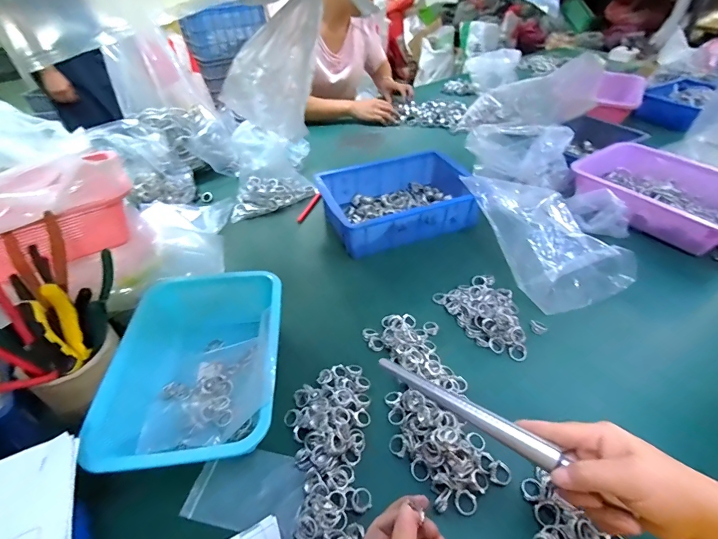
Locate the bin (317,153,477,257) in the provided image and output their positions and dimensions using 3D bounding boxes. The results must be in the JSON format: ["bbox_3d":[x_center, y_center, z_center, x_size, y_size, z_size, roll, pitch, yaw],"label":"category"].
[{"bbox_3d":[0.082,-0.142,0.741,0.302,0.079,0.216,-12,43,-11],"label":"bin"}]

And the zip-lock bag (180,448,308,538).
[{"bbox_3d":[-0.119,0.240,0.398,0.123,0.008,0.080,8,43,11],"label":"zip-lock bag"}]

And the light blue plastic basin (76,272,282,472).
[{"bbox_3d":[-0.205,0.119,0.478,0.197,0.073,0.281,-5,42,-3],"label":"light blue plastic basin"}]

